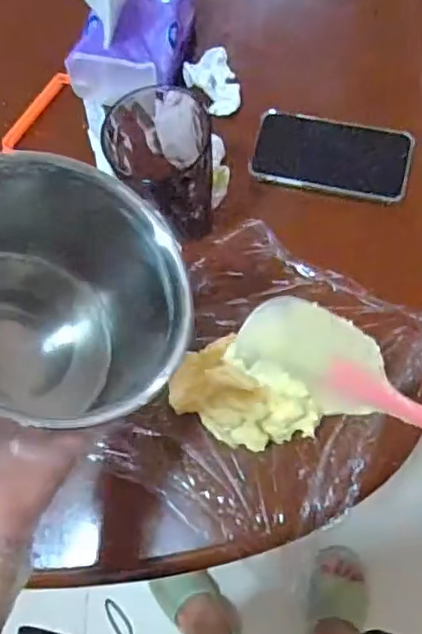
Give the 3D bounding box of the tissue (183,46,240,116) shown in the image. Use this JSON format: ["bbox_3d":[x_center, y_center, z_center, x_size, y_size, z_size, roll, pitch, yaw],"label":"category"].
[{"bbox_3d":[0.008,-0.240,0.602,0.047,0.026,0.062,-36,71,-12],"label":"tissue"}]

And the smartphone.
[{"bbox_3d":[0.119,-0.160,0.581,0.152,0.012,0.073,13,84,11],"label":"smartphone"}]

